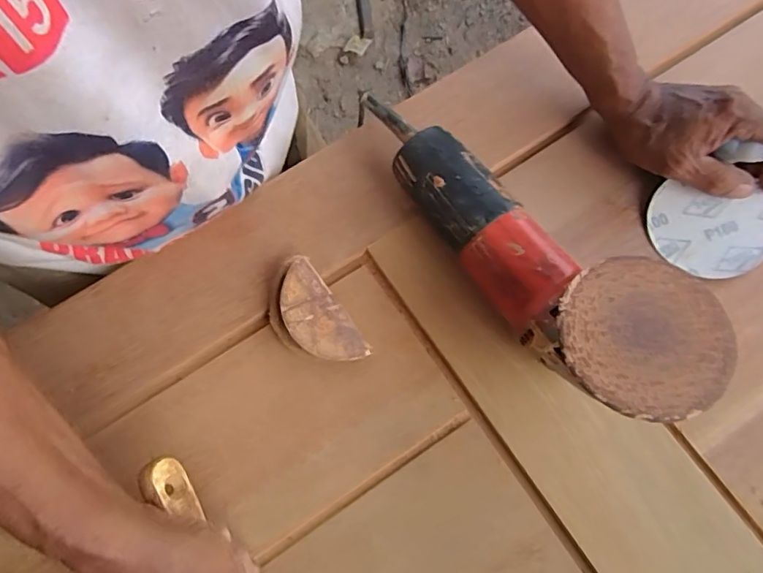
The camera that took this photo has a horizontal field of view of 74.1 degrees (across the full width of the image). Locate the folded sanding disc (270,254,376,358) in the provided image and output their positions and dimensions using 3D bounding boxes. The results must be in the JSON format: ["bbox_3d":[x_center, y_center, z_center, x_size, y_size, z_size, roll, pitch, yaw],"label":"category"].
[{"bbox_3d":[-0.058,0.027,0.408,0.054,0.026,0.095,-34,74,-8],"label":"folded sanding disc"}]

